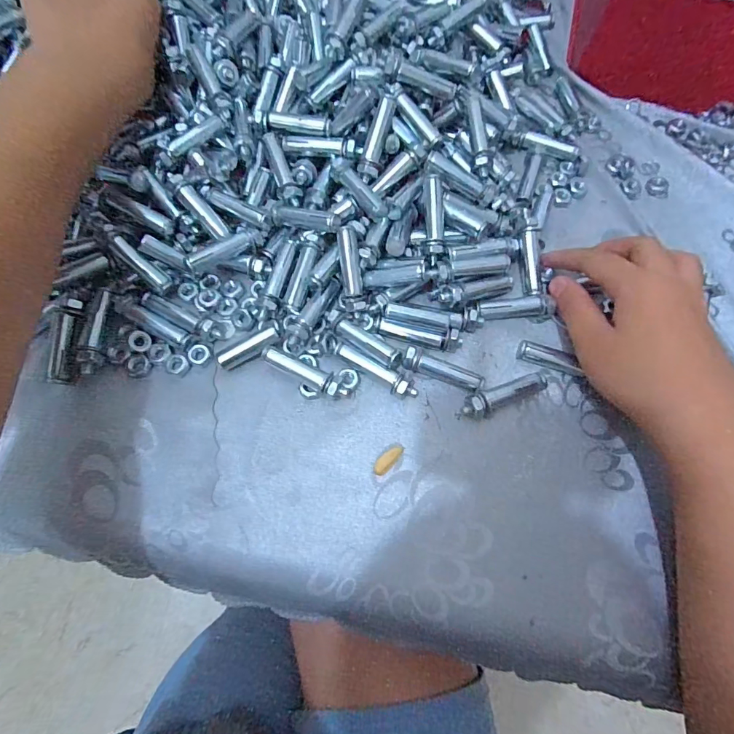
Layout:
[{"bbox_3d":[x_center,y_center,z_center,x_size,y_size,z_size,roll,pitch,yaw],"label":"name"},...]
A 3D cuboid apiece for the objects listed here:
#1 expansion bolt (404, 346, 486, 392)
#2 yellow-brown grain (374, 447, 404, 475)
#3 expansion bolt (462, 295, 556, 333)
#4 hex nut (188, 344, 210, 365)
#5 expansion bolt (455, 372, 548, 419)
[{"bbox_3d":[0.047,0.001,0.260,0.049,0.016,0.015,17,70,4],"label":"expansion bolt"},{"bbox_3d":[0.012,0.053,0.247,0.021,0.004,0.008,-42,77,-15],"label":"yellow-brown grain"},{"bbox_3d":[0.089,-0.035,0.277,0.058,0.015,0.016,-10,71,-5],"label":"expansion bolt"},{"bbox_3d":[-0.103,-0.008,0.263,0.012,0.004,0.013,42,74,12],"label":"hex nut"},{"bbox_3d":[0.082,0.018,0.256,0.058,0.017,0.013,-20,72,-9],"label":"expansion bolt"}]

